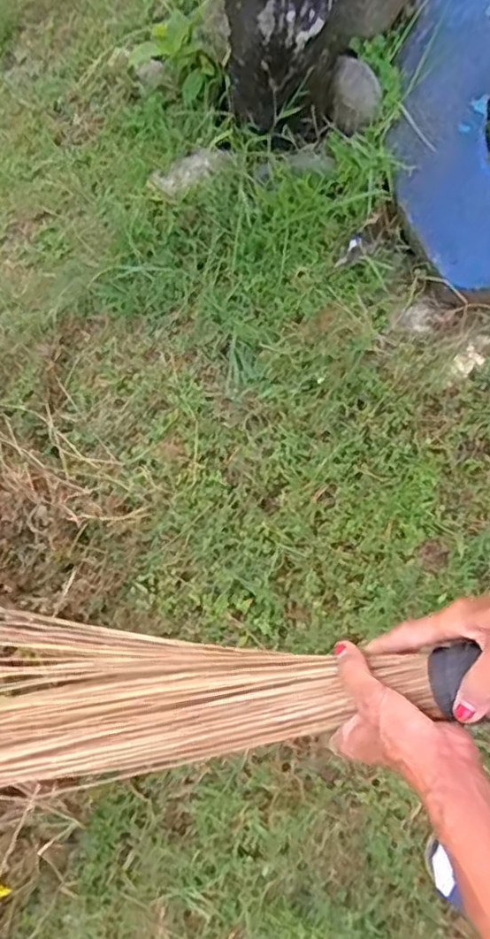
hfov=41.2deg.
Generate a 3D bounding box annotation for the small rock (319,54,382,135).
[{"bbox_3d":[0.199,-0.686,1.213,0.087,0.090,0.139,-28,69,-13],"label":"small rock"}]

